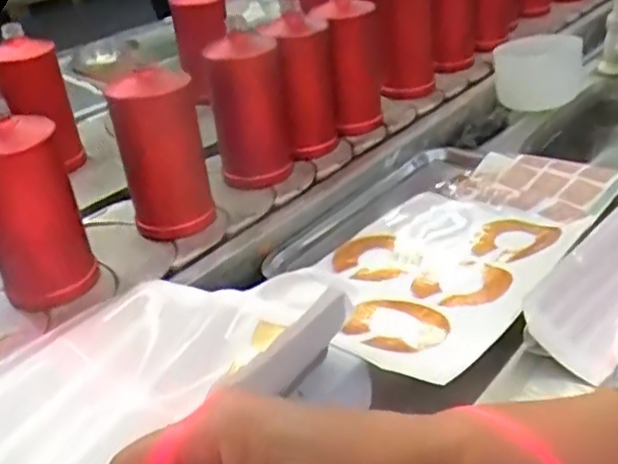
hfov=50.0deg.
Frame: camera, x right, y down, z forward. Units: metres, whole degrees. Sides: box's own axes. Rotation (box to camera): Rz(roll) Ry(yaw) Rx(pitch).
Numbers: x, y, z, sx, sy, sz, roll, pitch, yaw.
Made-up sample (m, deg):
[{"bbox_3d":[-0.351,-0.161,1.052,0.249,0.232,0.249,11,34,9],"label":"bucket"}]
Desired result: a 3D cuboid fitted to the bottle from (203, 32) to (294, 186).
[{"bbox_3d":[-0.071,-0.148,0.803,0.089,0.169,0.071,-8,28,-6],"label":"bottle"}]

